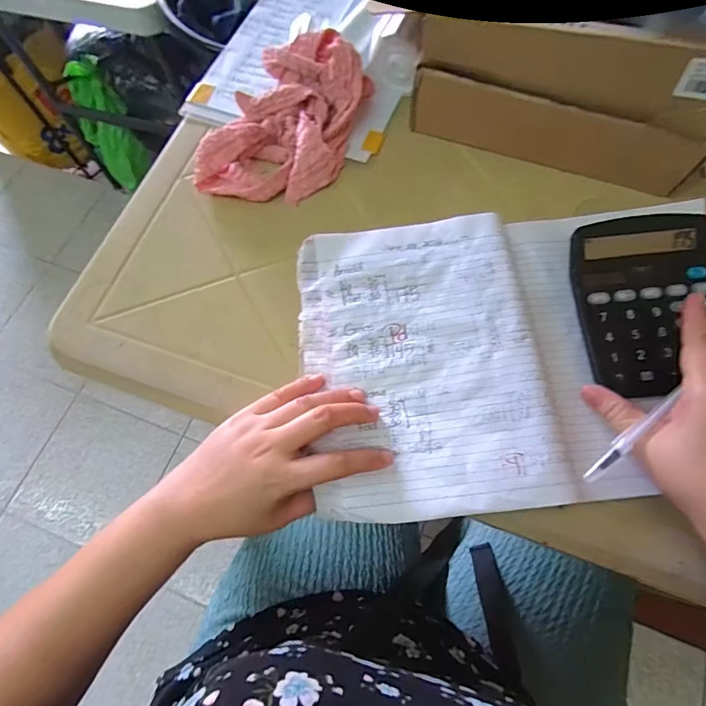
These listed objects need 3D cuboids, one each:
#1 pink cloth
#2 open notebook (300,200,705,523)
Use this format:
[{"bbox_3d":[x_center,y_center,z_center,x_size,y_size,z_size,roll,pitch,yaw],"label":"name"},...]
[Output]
[{"bbox_3d":[-0.065,-0.228,0.432,0.118,0.058,0.186,25,72,11],"label":"pink cloth"},{"bbox_3d":[0.140,-0.005,0.359,0.356,0.022,0.242,-5,69,0],"label":"open notebook"}]

